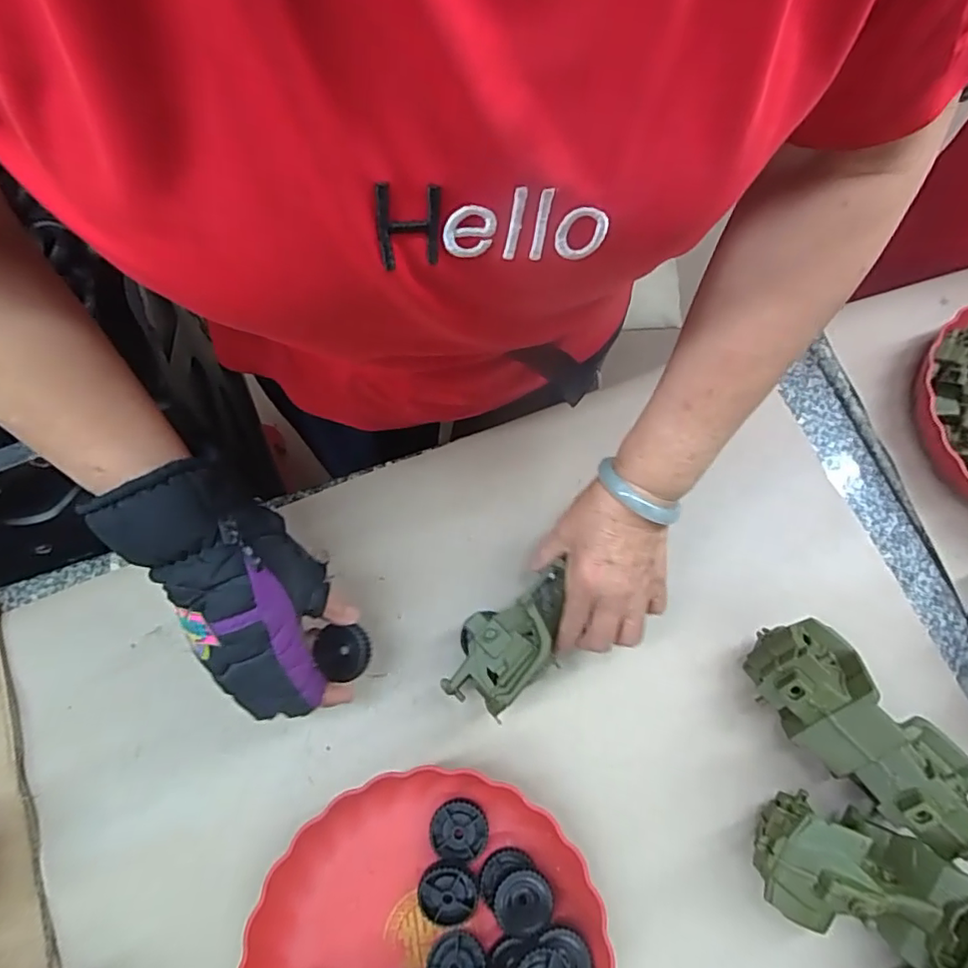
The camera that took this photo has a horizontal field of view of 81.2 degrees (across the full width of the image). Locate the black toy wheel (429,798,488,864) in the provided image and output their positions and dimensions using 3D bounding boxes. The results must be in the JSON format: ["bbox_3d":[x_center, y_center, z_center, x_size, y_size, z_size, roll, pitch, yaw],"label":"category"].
[{"bbox_3d":[-0.019,0.265,0.434,0.044,0.008,0.040,1,72,-2],"label":"black toy wheel"}]

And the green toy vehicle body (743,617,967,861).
[{"bbox_3d":[0.292,0.192,0.438,0.188,0.079,0.077,43,76,10],"label":"green toy vehicle body"}]

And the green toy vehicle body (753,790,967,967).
[{"bbox_3d":[0.282,0.290,0.410,0.175,0.077,0.081,20,73,4],"label":"green toy vehicle body"}]

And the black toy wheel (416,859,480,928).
[{"bbox_3d":[-0.027,0.304,0.419,0.043,0.010,0.045,-1,85,7],"label":"black toy wheel"}]

